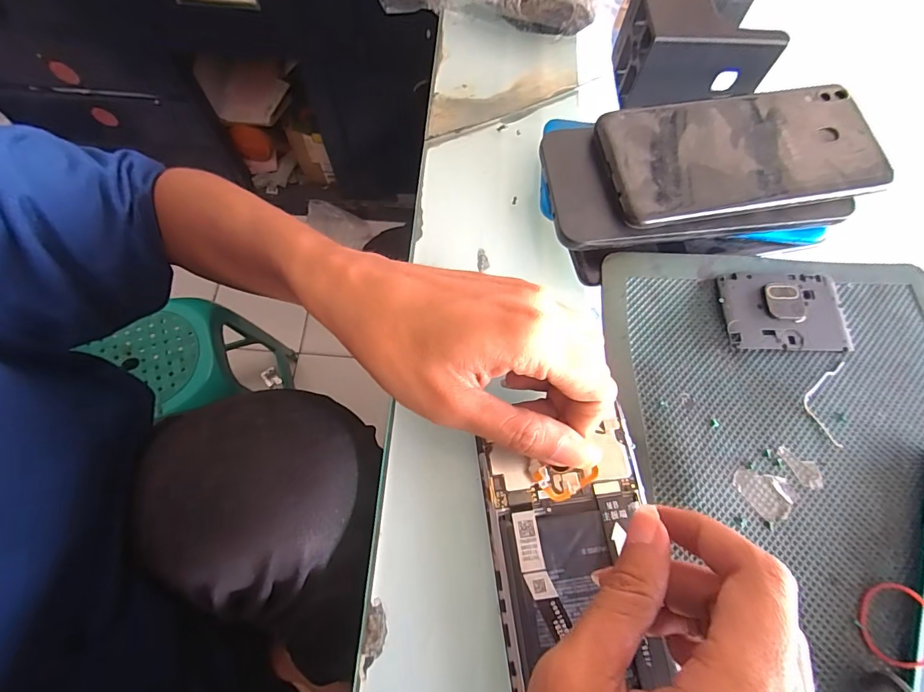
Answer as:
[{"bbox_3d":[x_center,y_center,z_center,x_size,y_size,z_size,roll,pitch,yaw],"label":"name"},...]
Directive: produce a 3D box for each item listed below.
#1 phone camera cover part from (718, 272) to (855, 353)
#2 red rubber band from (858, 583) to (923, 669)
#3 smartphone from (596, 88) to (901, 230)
[{"bbox_3d":[0.178,-0.019,0.245,0.067,0.005,0.044,0,69,-1],"label":"phone camera cover part"},{"bbox_3d":[0.188,0.121,0.192,0.033,0.004,0.028,-35,53,-4],"label":"red rubber band"},{"bbox_3d":[0.152,-0.107,0.244,0.147,0.006,0.070,-8,75,-3],"label":"smartphone"}]

